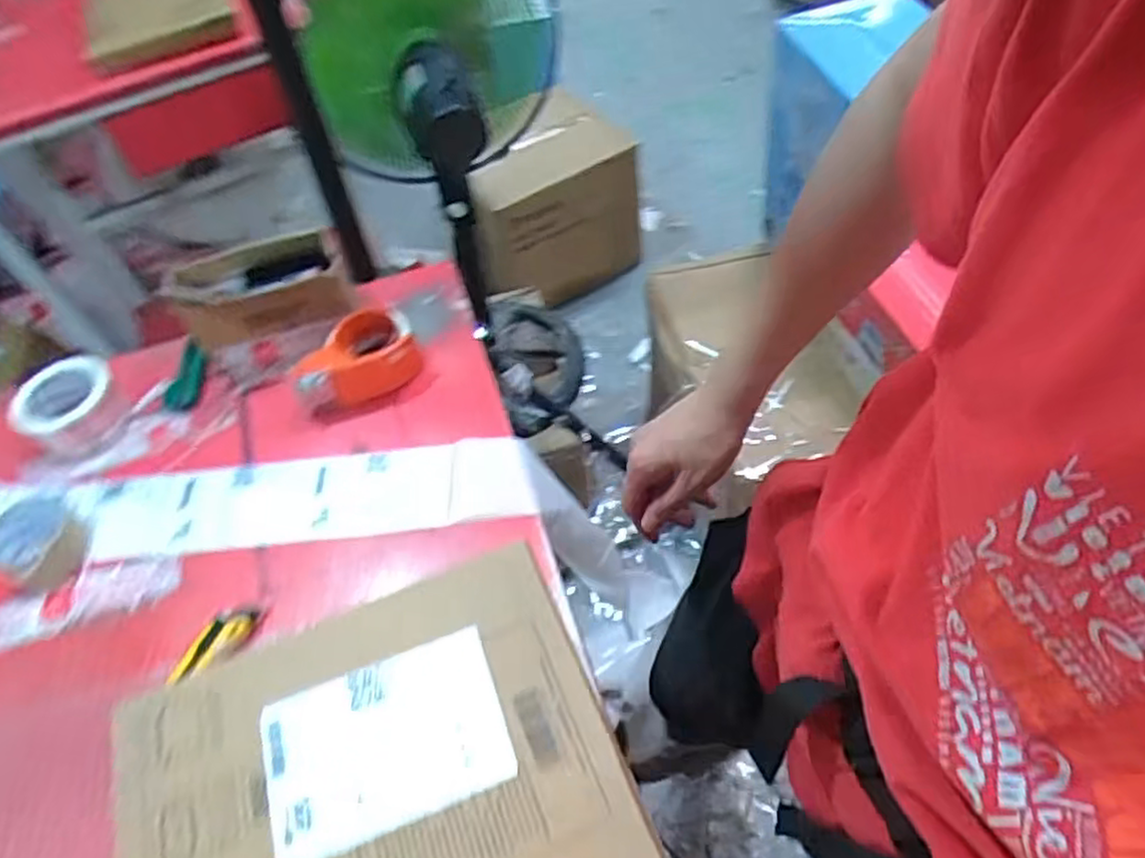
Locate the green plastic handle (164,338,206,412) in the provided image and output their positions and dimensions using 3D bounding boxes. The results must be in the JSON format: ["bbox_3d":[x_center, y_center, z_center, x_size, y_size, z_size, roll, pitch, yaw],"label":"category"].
[{"bbox_3d":[-0.460,-0.063,0.870,0.026,0.026,0.091,32,105,26],"label":"green plastic handle"}]

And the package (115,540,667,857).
[{"bbox_3d":[-0.120,0.231,0.441,0.298,0.012,0.251,-21,54,-10],"label":"package"}]

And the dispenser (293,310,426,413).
[{"bbox_3d":[-0.251,-0.081,0.850,0.141,0.075,0.089,-17,53,-7],"label":"dispenser"}]

